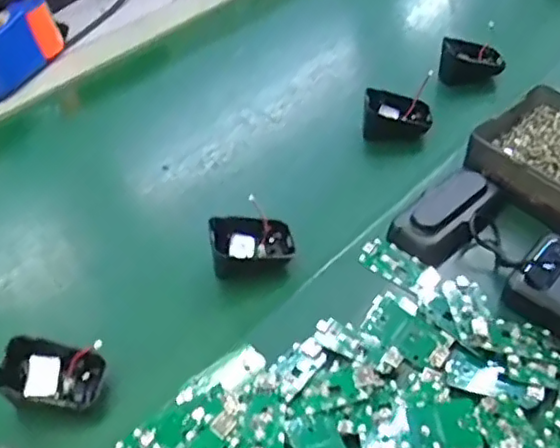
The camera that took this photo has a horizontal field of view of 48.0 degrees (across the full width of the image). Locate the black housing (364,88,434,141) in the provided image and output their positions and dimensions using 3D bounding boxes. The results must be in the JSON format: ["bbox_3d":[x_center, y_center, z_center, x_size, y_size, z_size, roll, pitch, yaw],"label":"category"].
[{"bbox_3d":[0.119,-0.110,0.631,0.067,0.038,0.041,2,47,5],"label":"black housing"}]

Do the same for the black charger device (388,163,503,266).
[{"bbox_3d":[0.143,-0.012,0.529,0.096,0.024,0.055,-37,55,-27],"label":"black charger device"}]

